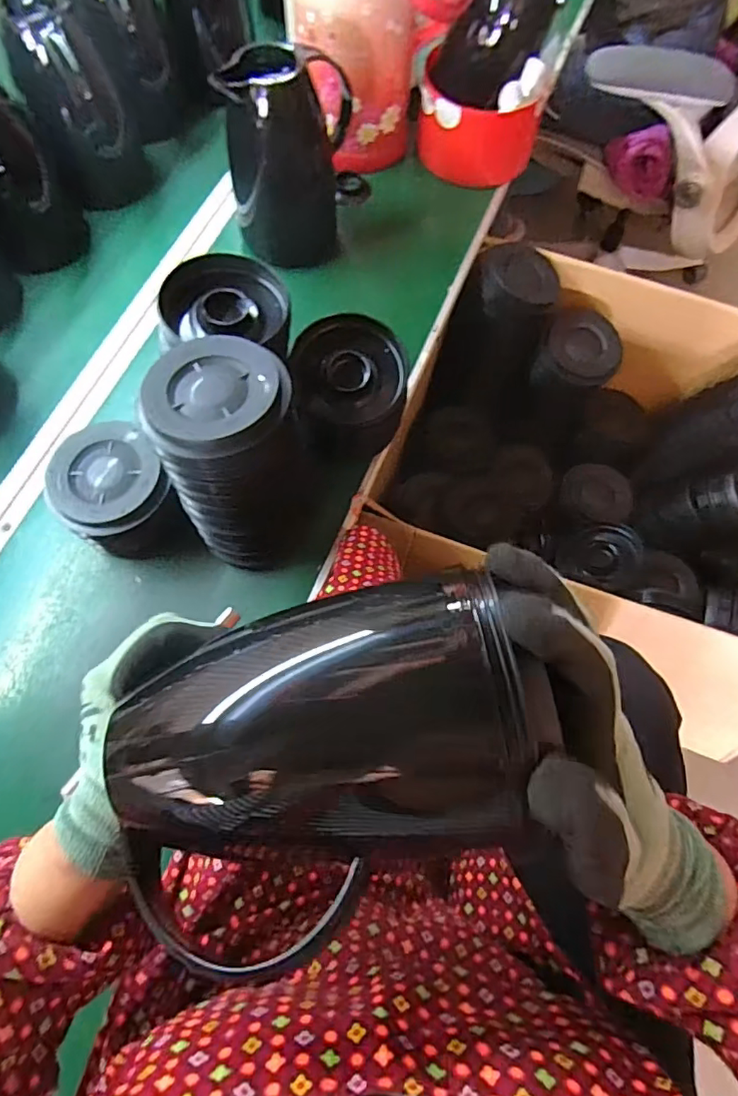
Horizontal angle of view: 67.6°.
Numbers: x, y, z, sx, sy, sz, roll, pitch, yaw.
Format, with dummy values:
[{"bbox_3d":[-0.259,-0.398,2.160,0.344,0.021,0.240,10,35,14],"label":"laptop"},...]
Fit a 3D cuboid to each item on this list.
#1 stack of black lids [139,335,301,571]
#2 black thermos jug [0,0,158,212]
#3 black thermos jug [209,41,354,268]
[{"bbox_3d":[-0.123,-0.074,0.536,0.121,0.232,0.127,-12,71,-6],"label":"stack of black lids"},{"bbox_3d":[-0.360,-0.549,0.692,0.114,0.192,0.142,-24,72,-10],"label":"black thermos jug"},{"bbox_3d":[-0.098,-0.477,0.666,0.125,0.197,0.125,13,70,4],"label":"black thermos jug"}]

